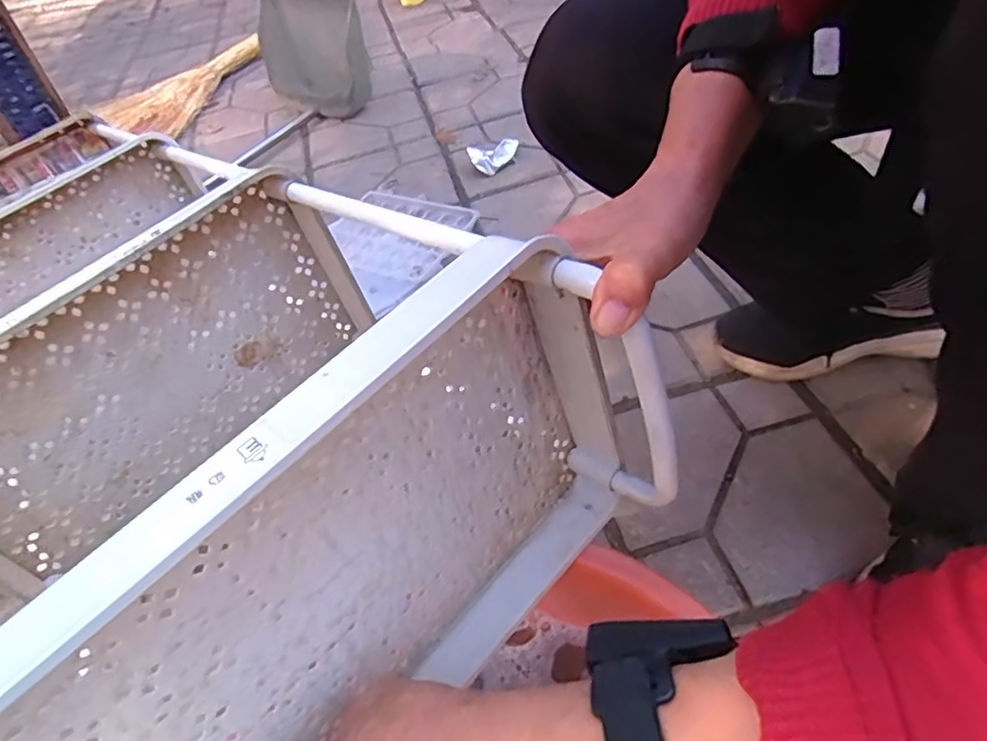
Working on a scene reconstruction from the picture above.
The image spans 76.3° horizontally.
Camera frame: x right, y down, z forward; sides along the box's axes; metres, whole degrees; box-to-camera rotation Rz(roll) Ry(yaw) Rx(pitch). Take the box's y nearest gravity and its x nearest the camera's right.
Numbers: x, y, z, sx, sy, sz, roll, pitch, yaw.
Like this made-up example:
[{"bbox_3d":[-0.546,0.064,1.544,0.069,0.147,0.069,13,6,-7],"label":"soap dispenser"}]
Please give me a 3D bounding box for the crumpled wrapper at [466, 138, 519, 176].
[{"bbox_3d":[0.004,-0.361,1.056,0.090,0.032,0.057,-22,46,-9],"label":"crumpled wrapper"}]

